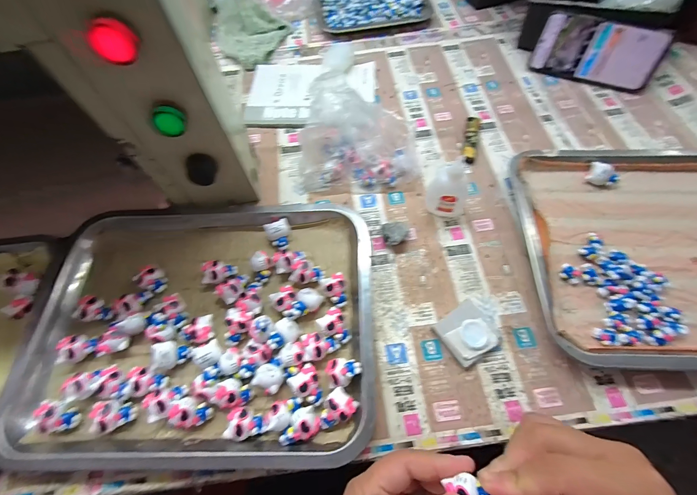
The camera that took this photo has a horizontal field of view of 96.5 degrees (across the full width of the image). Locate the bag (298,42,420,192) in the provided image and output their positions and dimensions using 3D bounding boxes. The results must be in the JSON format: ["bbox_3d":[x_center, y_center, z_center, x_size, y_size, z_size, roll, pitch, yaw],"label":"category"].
[{"bbox_3d":[0.012,-0.149,0.397,0.153,0.105,0.106,-2,64,1],"label":"bag"}]

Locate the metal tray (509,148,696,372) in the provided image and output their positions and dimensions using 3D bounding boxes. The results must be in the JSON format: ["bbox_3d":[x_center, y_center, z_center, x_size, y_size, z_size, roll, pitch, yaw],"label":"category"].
[{"bbox_3d":[0.356,-0.004,0.349,0.308,0.034,0.267,1,64,3],"label":"metal tray"}]

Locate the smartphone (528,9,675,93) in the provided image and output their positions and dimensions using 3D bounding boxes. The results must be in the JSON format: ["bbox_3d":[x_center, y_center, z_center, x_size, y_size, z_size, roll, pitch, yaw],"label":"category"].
[{"bbox_3d":[0.367,-0.292,0.463,0.160,0.077,0.006,25,38,16],"label":"smartphone"}]

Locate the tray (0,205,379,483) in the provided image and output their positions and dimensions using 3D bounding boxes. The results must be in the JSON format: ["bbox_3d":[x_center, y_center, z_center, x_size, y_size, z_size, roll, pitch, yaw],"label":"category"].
[{"bbox_3d":[-0.154,0.069,0.328,0.358,0.026,0.283,-2,64,1],"label":"tray"}]

